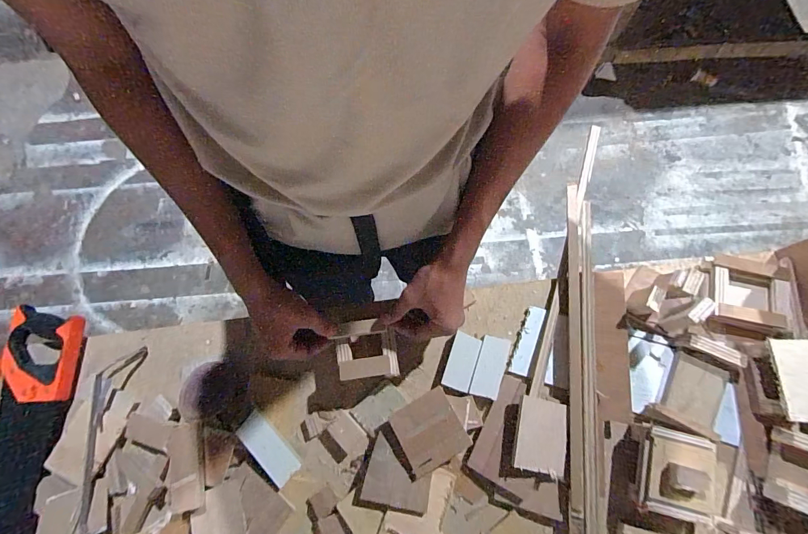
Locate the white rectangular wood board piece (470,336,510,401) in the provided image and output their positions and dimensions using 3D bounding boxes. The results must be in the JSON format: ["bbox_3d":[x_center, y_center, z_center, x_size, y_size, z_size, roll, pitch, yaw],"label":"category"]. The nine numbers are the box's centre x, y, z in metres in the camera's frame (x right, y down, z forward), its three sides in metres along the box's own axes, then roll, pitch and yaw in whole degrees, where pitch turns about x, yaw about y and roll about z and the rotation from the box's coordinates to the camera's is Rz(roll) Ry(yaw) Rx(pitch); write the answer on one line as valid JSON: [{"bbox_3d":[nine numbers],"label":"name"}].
[{"bbox_3d":[0.121,0.139,0.522,0.039,0.009,0.083,18,73,7],"label":"white rectangular wood board piece"}]

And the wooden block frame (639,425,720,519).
[{"bbox_3d":[0.333,0.250,0.456,0.080,0.028,0.092,16,73,7],"label":"wooden block frame"}]

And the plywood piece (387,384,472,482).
[{"bbox_3d":[0.032,0.215,0.491,0.082,0.013,0.082,-29,62,-6],"label":"plywood piece"}]

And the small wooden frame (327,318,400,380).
[{"bbox_3d":[-0.051,0.110,0.504,0.080,0.024,0.074,-7,71,-2],"label":"small wooden frame"}]

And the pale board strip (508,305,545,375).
[{"bbox_3d":[0.178,0.105,0.538,0.025,0.008,0.100,21,74,8],"label":"pale board strip"}]

